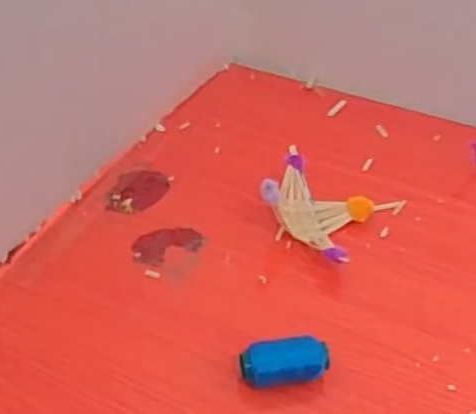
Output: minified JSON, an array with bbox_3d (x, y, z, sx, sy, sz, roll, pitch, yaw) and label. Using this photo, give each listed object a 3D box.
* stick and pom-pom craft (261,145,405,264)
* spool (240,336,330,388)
[{"bbox_3d":[0.069,-0.004,0.531,0.092,0.039,0.098,26,46,24],"label":"stick and pom-pom craft"},{"bbox_3d":[0.030,0.099,0.420,0.052,0.027,0.022,-6,42,-11],"label":"spool"}]

